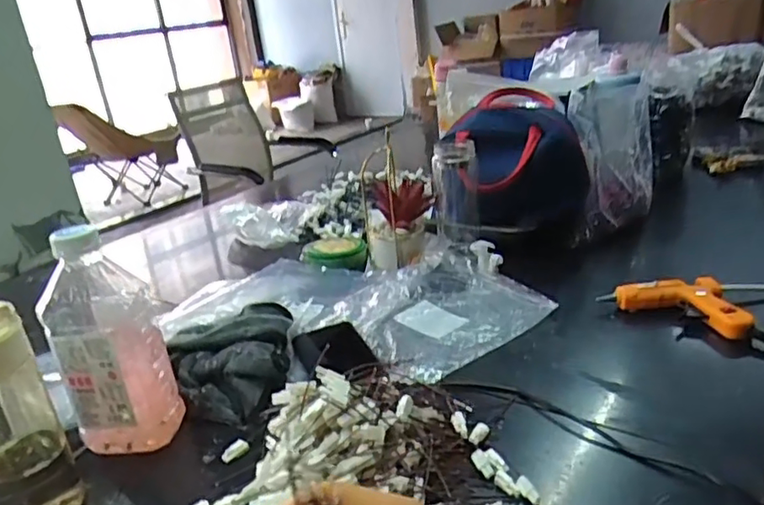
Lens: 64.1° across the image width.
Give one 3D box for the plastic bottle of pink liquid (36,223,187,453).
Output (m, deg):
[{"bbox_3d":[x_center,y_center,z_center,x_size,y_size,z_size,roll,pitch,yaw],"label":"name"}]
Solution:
[{"bbox_3d":[-0.258,0.085,0.578,0.083,0.210,0.064,-5,22,7],"label":"plastic bottle of pink liquid"}]

